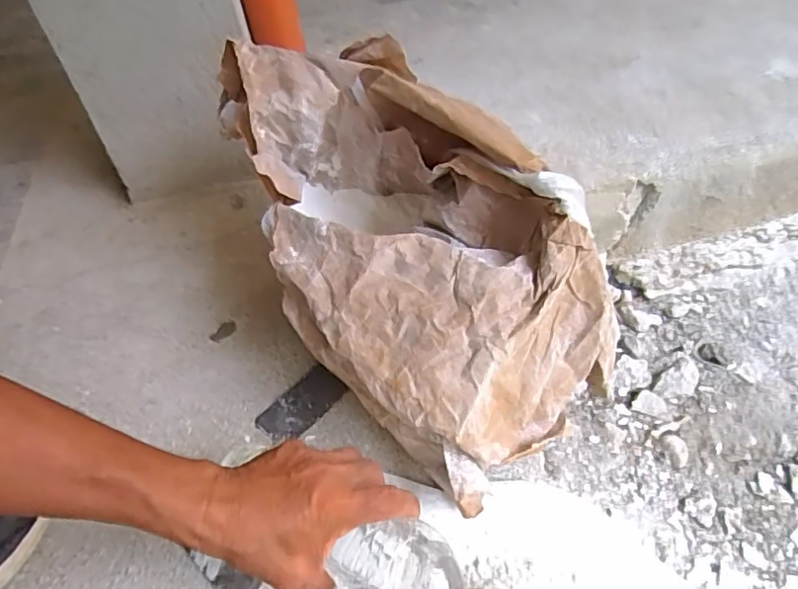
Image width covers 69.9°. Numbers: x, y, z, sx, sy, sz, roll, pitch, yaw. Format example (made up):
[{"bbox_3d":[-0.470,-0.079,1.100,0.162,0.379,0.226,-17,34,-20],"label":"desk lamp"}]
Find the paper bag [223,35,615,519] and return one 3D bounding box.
[{"bbox_3d":[-0.005,-0.059,0.587,0.246,0.222,0.467,-27,50,-17],"label":"paper bag"}]

